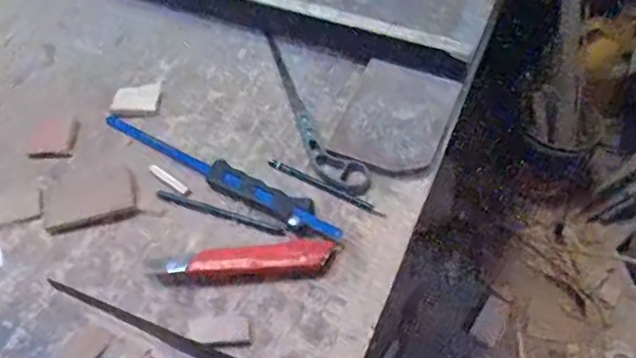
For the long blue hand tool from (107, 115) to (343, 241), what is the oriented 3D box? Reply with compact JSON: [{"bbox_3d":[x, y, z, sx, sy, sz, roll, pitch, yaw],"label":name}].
[{"bbox_3d":[-0.106,-0.009,0.604,0.296,0.013,0.035,28,62,21],"label":"long blue hand tool"}]

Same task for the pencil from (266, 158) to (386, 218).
[{"bbox_3d":[0.006,0.008,0.592,0.132,0.007,0.012,25,61,19],"label":"pencil"}]

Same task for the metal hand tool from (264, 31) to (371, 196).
[{"bbox_3d":[-0.021,-0.080,0.650,0.045,0.010,0.261,-25,58,-12],"label":"metal hand tool"}]

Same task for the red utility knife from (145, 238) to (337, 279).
[{"bbox_3d":[-0.072,0.076,0.543,0.177,0.026,0.039,-4,56,1],"label":"red utility knife"}]

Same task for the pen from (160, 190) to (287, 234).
[{"bbox_3d":[-0.098,0.032,0.578,0.140,0.010,0.010,17,59,15],"label":"pen"}]

